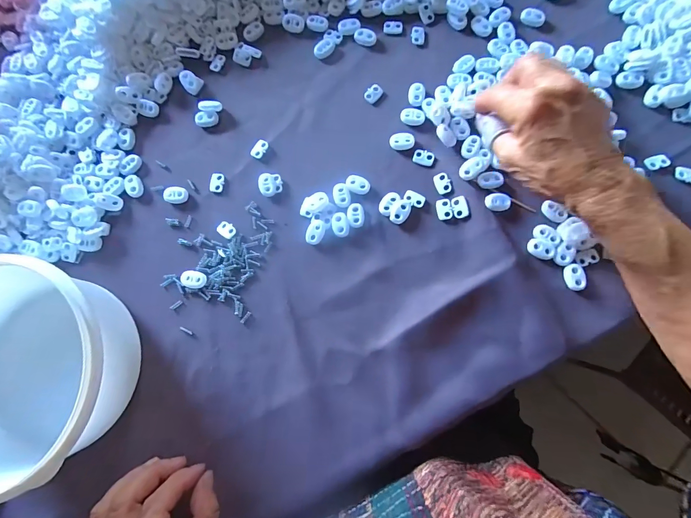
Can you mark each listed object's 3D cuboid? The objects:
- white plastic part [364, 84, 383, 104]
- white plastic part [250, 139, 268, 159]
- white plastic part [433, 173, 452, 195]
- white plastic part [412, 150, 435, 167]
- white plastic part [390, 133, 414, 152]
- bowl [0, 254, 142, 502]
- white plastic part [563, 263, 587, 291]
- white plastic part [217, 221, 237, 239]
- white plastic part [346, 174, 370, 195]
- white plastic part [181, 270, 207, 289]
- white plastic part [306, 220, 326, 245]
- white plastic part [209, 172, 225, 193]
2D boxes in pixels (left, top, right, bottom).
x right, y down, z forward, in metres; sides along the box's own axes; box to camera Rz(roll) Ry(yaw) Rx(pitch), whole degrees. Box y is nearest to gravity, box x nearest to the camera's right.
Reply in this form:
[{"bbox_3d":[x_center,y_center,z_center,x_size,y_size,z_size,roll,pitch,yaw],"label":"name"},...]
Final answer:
[{"bbox_3d":[0.027,-0.160,0.337,0.014,0.004,0.019,39,84,9],"label":"white plastic part"},{"bbox_3d":[-0.083,-0.106,0.336,0.012,0.004,0.018,33,83,9],"label":"white plastic part"},{"bbox_3d":[0.088,-0.069,0.315,0.013,0.004,0.019,-14,79,1],"label":"white plastic part"},{"bbox_3d":[0.072,-0.094,0.322,0.019,0.004,0.013,18,81,6],"label":"white plastic part"},{"bbox_3d":[0.053,-0.110,0.325,0.022,0.004,0.016,-5,79,2],"label":"white plastic part"},{"bbox_3d":[-0.252,0.089,0.274,0.153,0.077,0.156,-3,79,3],"label":"bowl"},{"bbox_3d":[0.193,0.015,0.295,0.015,0.006,0.022,0,79,3],"label":"white plastic part"},{"bbox_3d":[-0.110,-0.027,0.323,0.018,0.004,0.013,27,82,8],"label":"white plastic part"},{"bbox_3d":[0.011,-0.068,0.320,0.022,0.004,0.016,26,82,8],"label":"white plastic part"},{"bbox_3d":[-0.137,0.019,0.315,0.022,0.004,0.016,6,80,4],"label":"white plastic part"},{"bbox_3d":[-0.027,-0.024,0.316,0.015,0.004,0.023,22,81,7],"label":"white plastic part"},{"bbox_3d":[-0.122,-0.073,0.333,0.013,0.004,0.019,11,80,5],"label":"white plastic part"}]

